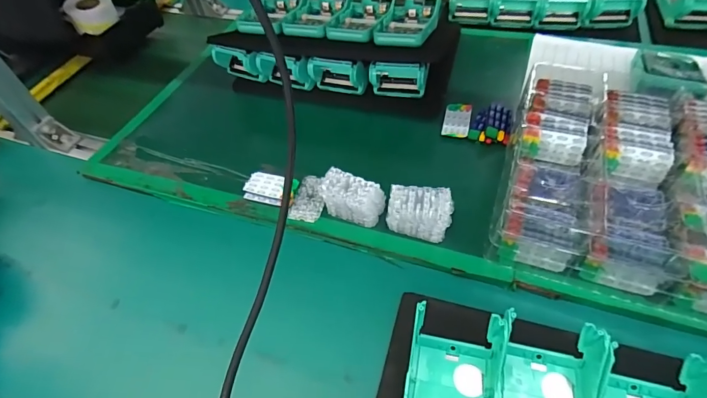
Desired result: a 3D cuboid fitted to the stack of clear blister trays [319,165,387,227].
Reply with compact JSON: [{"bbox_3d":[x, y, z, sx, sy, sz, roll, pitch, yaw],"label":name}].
[{"bbox_3d":[-0.002,0.001,0.463,0.069,0.039,0.043,18,54,20],"label":"stack of clear blister trays"}]

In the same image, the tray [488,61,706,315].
[{"bbox_3d":[0.347,-0.027,0.437,0.346,0.080,0.296,16,53,18],"label":"tray"}]

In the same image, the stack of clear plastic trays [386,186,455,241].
[{"bbox_3d":[0.075,0.015,0.446,0.069,0.044,0.040,11,52,14],"label":"stack of clear plastic trays"}]

